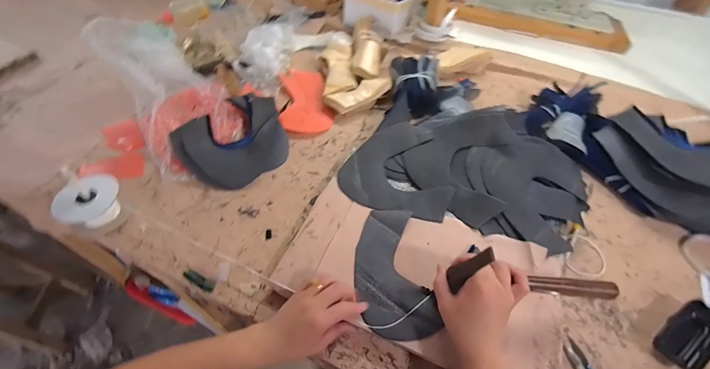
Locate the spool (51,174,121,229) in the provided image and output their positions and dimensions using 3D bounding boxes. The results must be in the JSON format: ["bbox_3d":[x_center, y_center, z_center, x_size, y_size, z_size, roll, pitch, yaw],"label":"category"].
[{"bbox_3d":[-0.427,0.032,0.525,0.076,0.058,0.092,31,58,19],"label":"spool"}]

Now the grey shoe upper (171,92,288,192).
[{"bbox_3d":[-0.234,-0.094,0.637,0.216,0.052,0.195,-33,61,-24],"label":"grey shoe upper"}]

